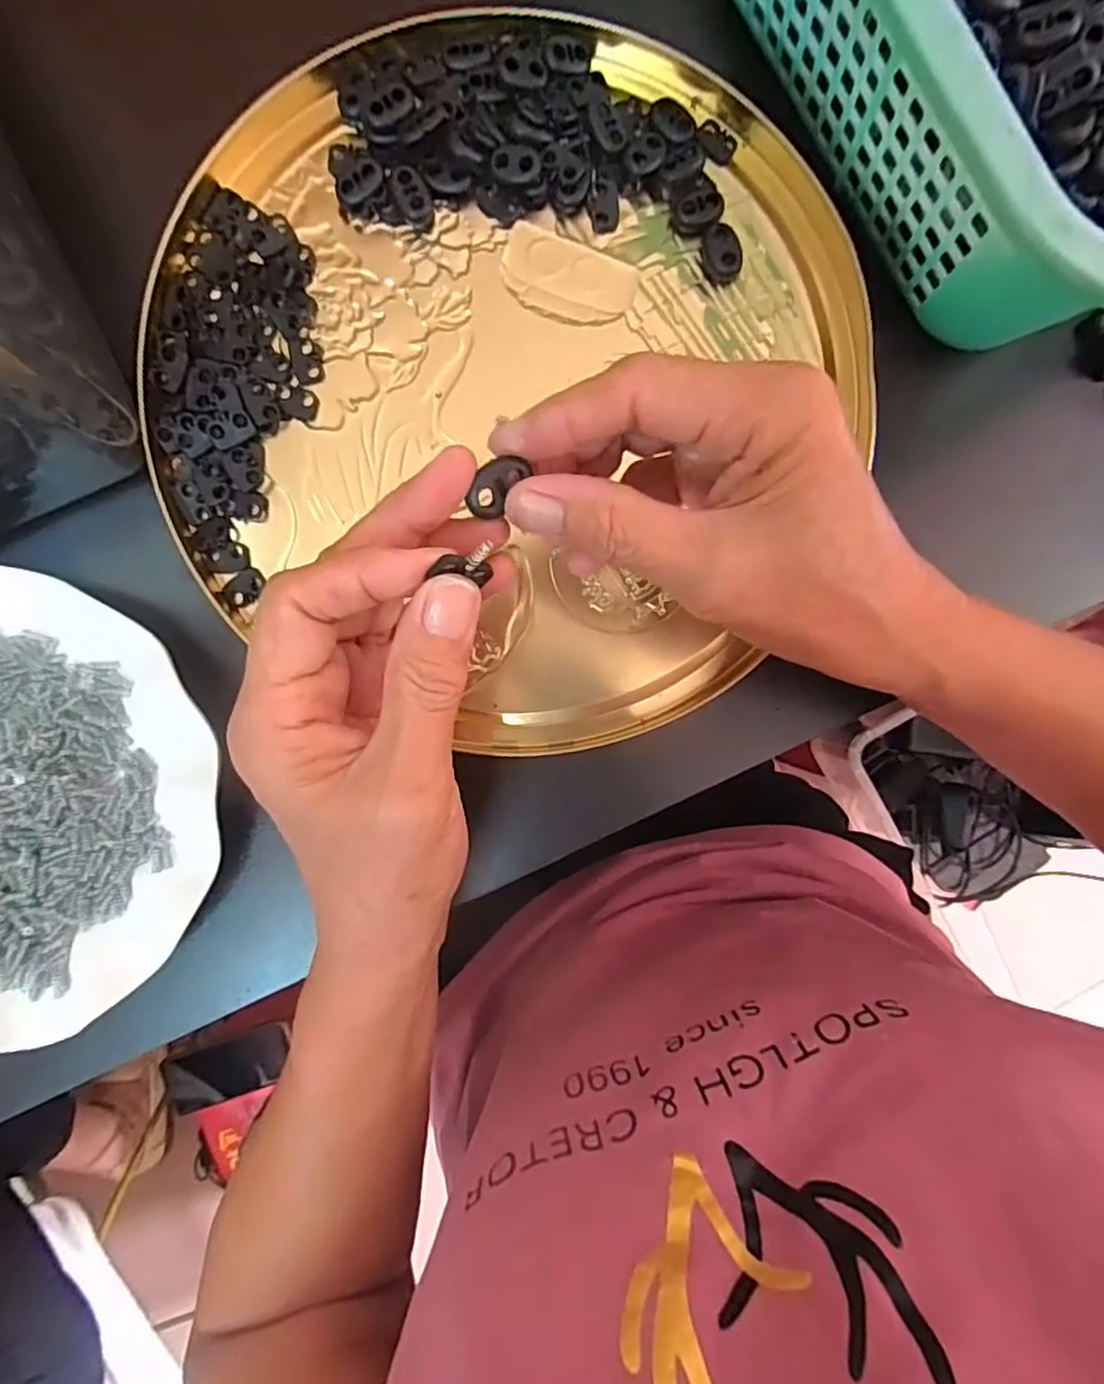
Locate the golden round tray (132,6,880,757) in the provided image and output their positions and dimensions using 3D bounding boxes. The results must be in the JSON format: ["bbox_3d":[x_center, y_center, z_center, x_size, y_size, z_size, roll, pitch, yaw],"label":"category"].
[{"bbox_3d":[-0.019,-0.140,0.275,0.290,0.016,0.284,0,92,-2],"label":"golden round tray"}]

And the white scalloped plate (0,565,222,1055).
[{"bbox_3d":[-0.229,0.044,0.260,0.180,0.016,0.179,0,92,-2],"label":"white scalloped plate"}]

